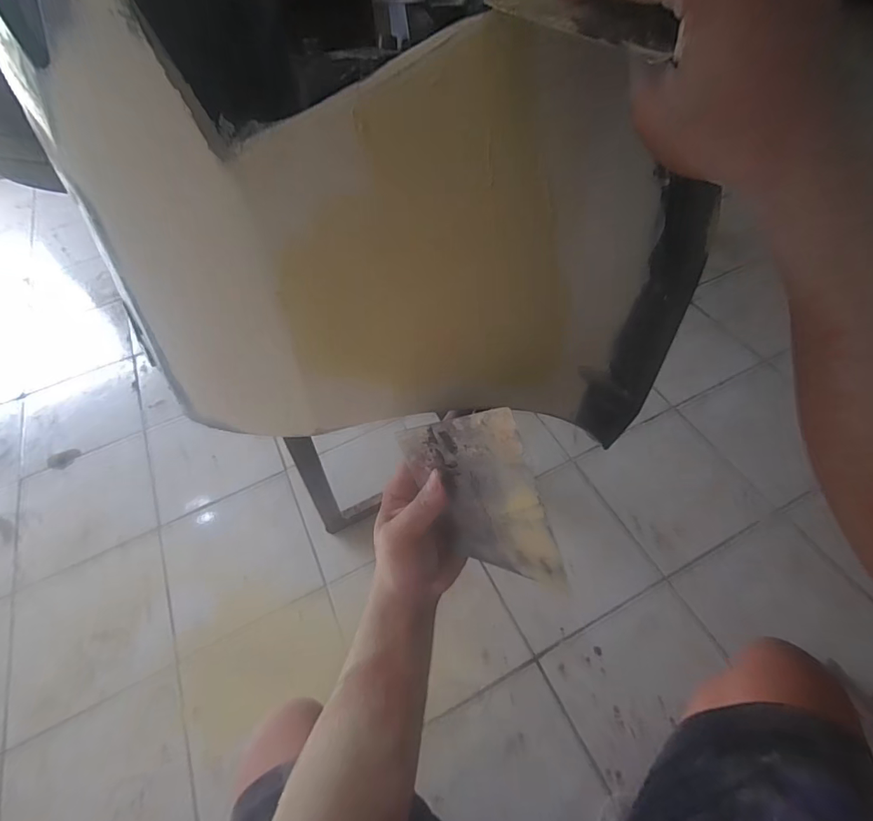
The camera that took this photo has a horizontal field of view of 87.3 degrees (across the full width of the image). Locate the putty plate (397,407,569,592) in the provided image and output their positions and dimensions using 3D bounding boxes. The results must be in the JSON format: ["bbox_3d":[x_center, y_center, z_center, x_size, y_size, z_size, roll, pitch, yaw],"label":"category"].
[{"bbox_3d":[0.028,0.060,0.308,0.092,0.134,0.004,-2,30,39],"label":"putty plate"}]

